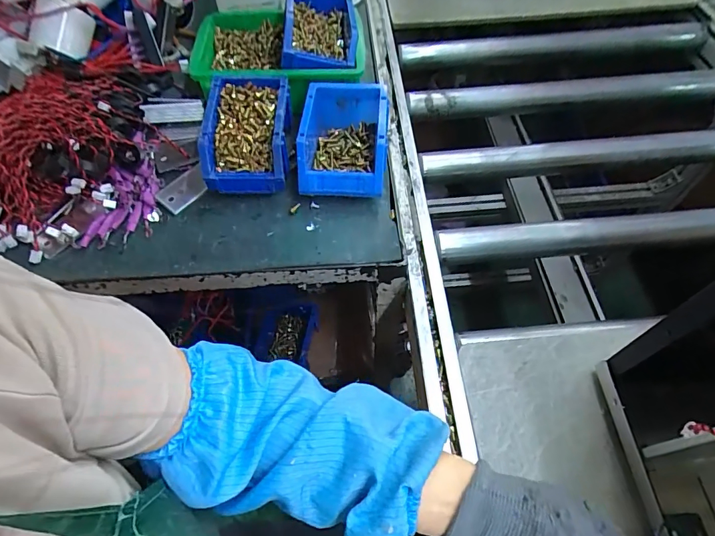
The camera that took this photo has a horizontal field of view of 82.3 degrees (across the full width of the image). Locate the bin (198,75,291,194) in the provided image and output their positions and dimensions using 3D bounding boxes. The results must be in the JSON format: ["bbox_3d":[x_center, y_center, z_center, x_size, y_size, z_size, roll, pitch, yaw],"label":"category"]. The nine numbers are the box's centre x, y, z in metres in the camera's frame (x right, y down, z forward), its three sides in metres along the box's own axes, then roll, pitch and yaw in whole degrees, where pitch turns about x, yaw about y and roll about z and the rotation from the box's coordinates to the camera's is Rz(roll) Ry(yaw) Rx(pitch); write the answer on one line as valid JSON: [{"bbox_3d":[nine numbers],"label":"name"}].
[{"bbox_3d":[-0.145,-0.180,0.559,0.106,0.078,0.165,-1,58,2],"label":"bin"}]

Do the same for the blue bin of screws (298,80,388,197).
[{"bbox_3d":[-0.017,-0.169,0.561,0.118,0.084,0.159,-2,58,1],"label":"blue bin of screws"}]

